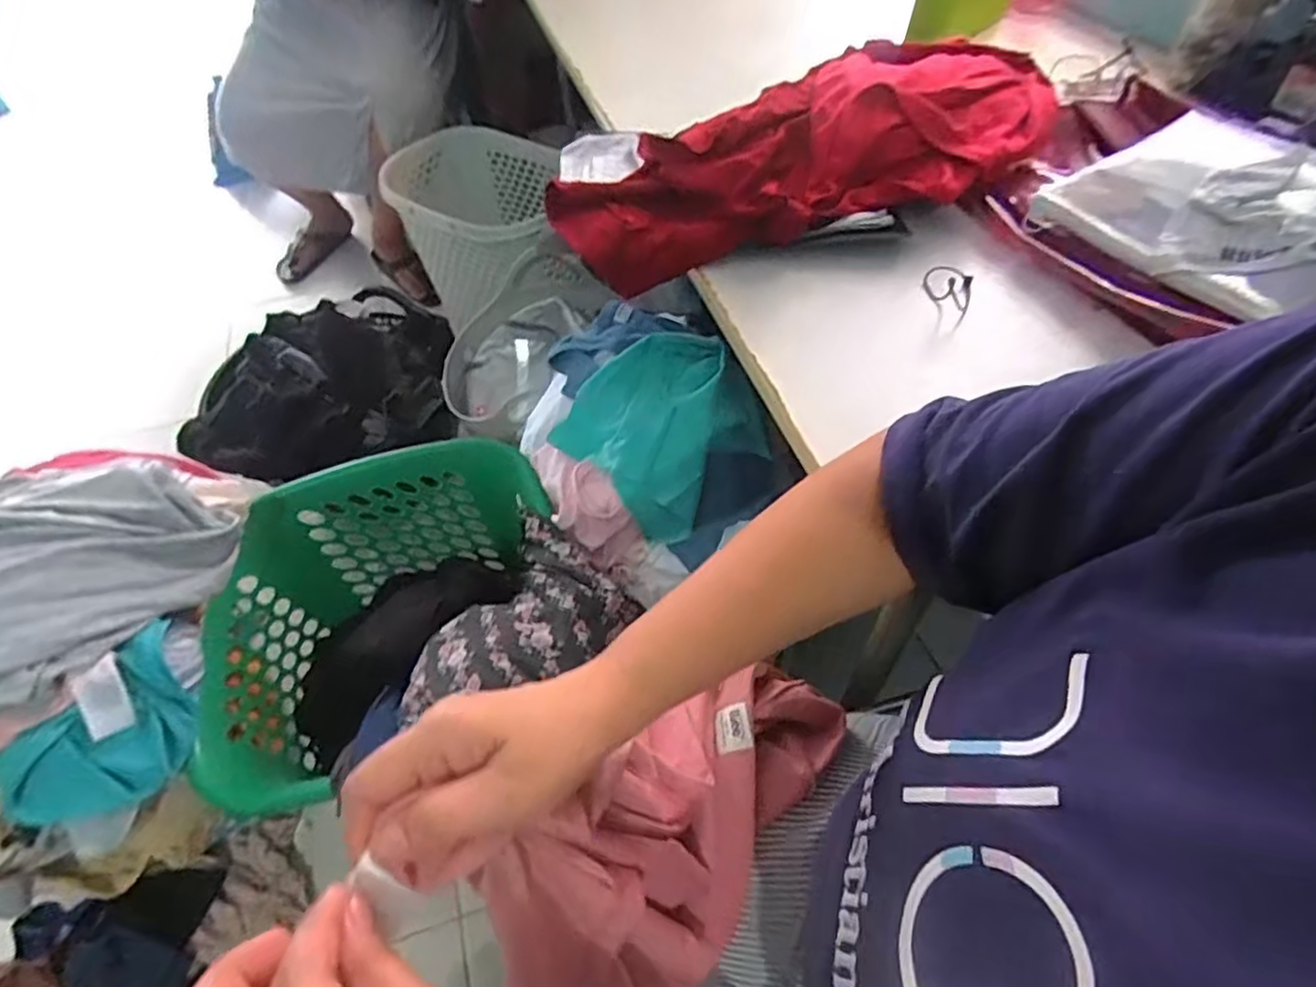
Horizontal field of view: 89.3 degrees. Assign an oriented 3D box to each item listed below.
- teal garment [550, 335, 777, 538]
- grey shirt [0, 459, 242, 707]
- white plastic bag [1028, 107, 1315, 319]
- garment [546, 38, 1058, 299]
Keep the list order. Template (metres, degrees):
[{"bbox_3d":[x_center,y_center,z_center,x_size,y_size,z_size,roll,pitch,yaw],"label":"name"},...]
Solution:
[{"bbox_3d":[0.005,-0.081,0.752,0.173,0.110,0.201,-36,59,-21],"label":"teal garment"},{"bbox_3d":[-0.594,0.091,0.595,0.250,0.135,0.293,8,54,10],"label":"grey shirt"},{"bbox_3d":[0.441,-0.226,0.516,0.161,0.061,0.214,-20,54,-10],"label":"white plastic bag"},{"bbox_3d":[0.149,-0.319,0.639,0.491,0.104,0.188,-16,54,-8],"label":"garment"}]

